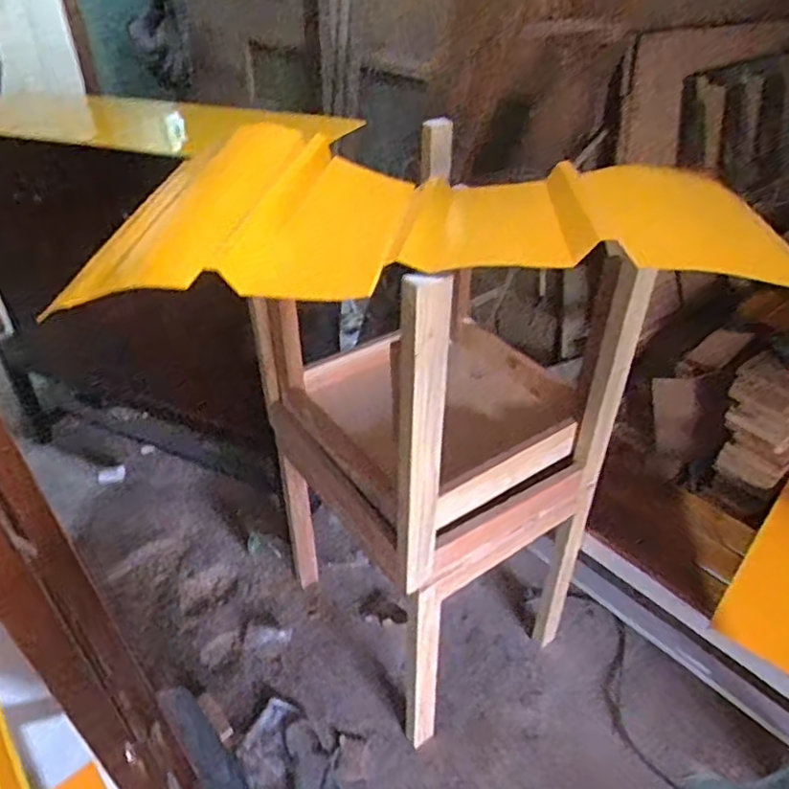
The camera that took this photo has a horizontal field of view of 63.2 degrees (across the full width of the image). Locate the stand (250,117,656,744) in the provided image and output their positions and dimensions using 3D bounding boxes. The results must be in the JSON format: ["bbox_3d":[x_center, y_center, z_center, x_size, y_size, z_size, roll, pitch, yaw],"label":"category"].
[{"bbox_3d":[0.081,0.093,1.433,0.550,1.066,0.621,-22,42,-27],"label":"stand"}]

